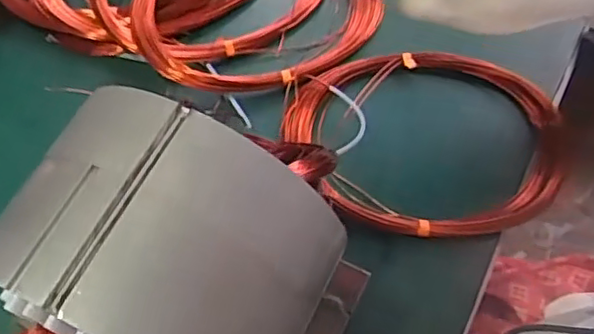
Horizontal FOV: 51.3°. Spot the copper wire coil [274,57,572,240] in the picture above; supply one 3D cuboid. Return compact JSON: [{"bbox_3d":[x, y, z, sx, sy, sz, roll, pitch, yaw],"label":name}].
[{"bbox_3d":[0.095,-0.025,0.469,0.207,0.025,0.154,8,63,7],"label":"copper wire coil"}]

